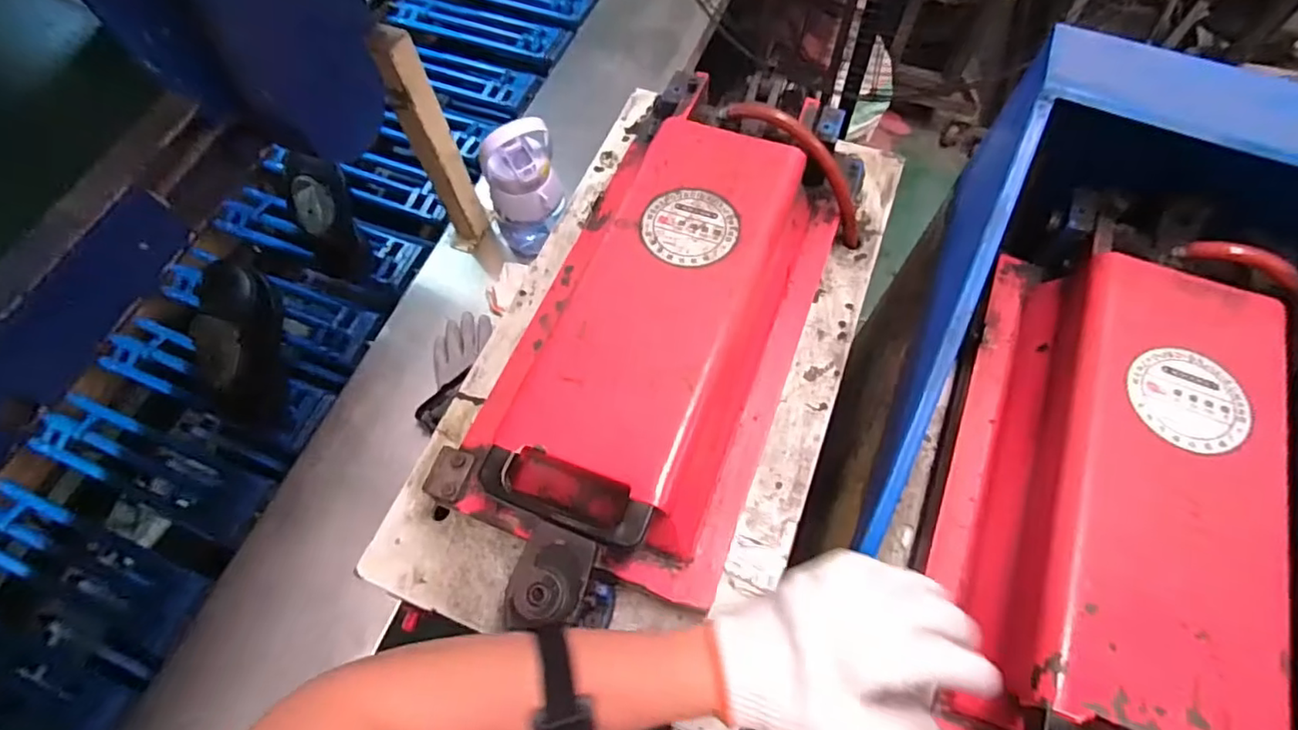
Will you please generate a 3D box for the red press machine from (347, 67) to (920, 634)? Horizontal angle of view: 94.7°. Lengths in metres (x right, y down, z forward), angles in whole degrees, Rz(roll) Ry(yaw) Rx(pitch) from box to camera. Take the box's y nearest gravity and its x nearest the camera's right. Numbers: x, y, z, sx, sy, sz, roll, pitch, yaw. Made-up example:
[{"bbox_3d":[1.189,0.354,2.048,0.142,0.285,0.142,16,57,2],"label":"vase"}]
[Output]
[{"bbox_3d":[0.023,-0.048,0.633,0.378,0.153,0.676,20,69,10],"label":"red press machine"}]

